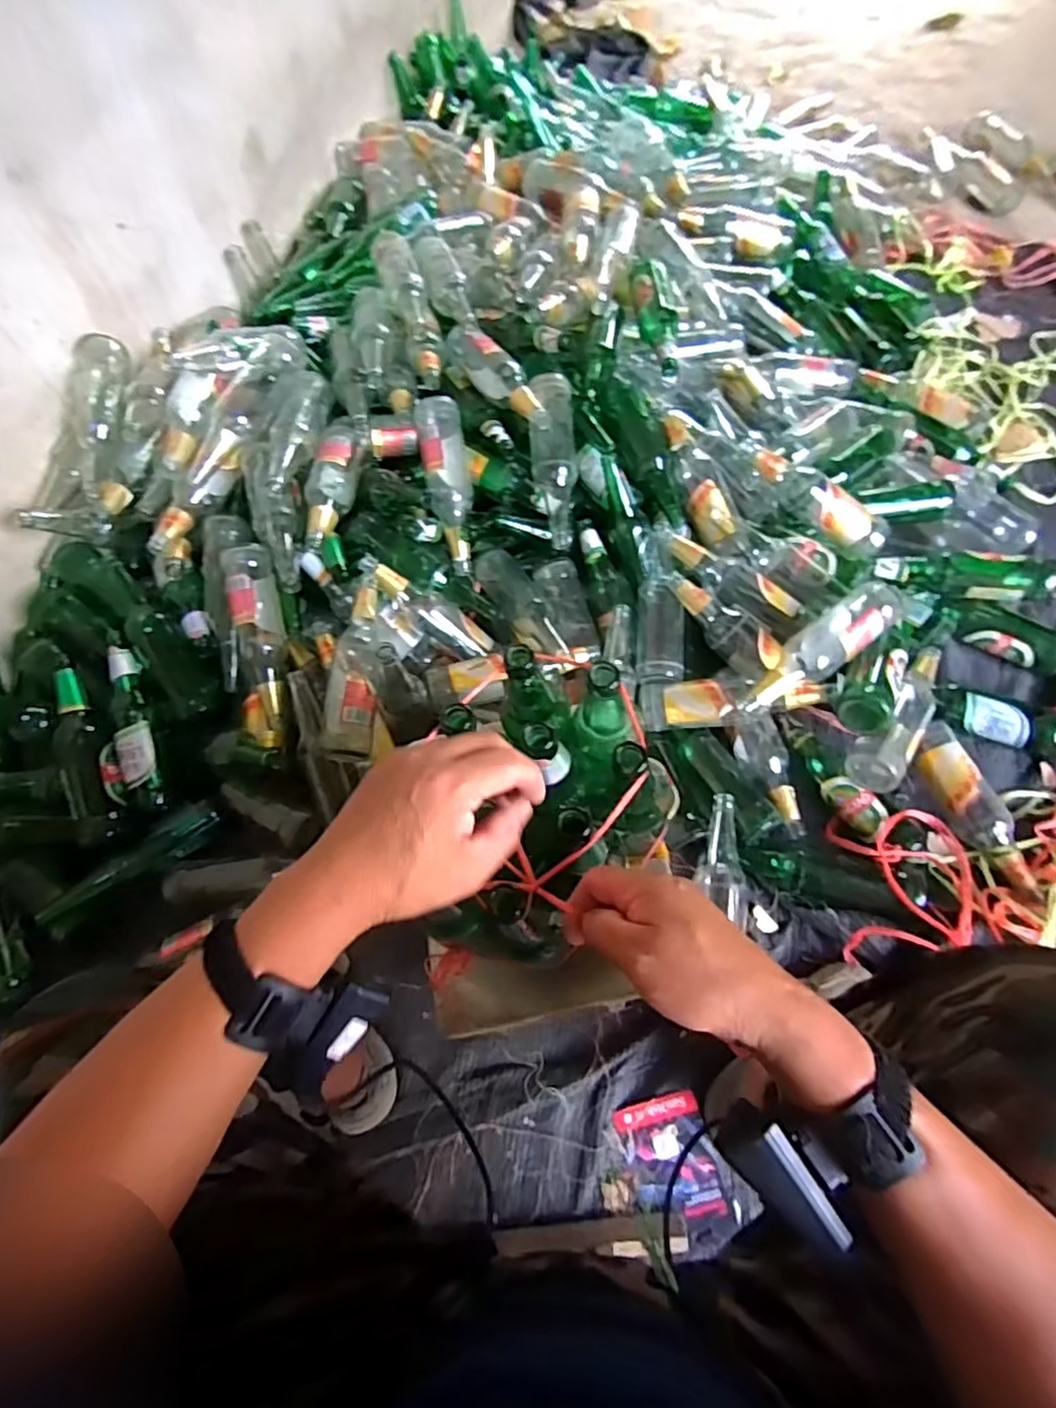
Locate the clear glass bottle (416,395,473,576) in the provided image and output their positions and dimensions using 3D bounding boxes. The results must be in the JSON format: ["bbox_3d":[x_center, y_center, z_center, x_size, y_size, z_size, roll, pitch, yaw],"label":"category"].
[{"bbox_3d":[-0.124,-0.342,0.997,0.071,0.066,0.277,-10,88,-1],"label":"clear glass bottle"}]

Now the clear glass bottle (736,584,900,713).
[{"bbox_3d":[0.395,-0.075,0.872,0.264,0.067,0.074,-34,67,-12],"label":"clear glass bottle"}]

